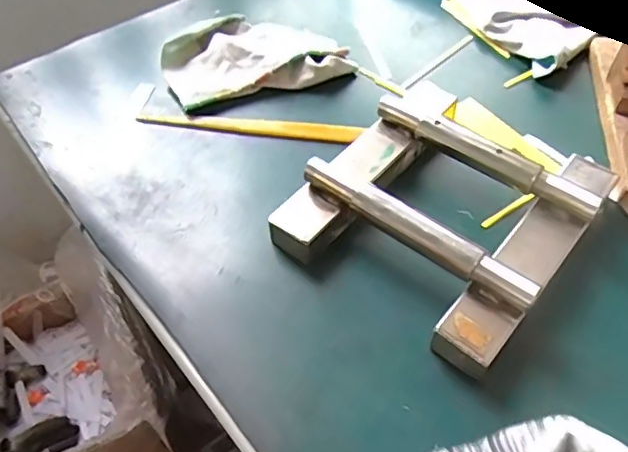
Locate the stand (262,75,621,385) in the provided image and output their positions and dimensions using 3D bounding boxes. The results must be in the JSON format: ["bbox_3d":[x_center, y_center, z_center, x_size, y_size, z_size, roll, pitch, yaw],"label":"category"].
[{"bbox_3d":[0.099,-0.024,0.416,0.182,0.042,0.214,33,59,25],"label":"stand"}]

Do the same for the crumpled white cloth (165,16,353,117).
[{"bbox_3d":[-0.060,-0.167,0.554,0.170,0.025,0.111,-16,52,-11],"label":"crumpled white cloth"}]

